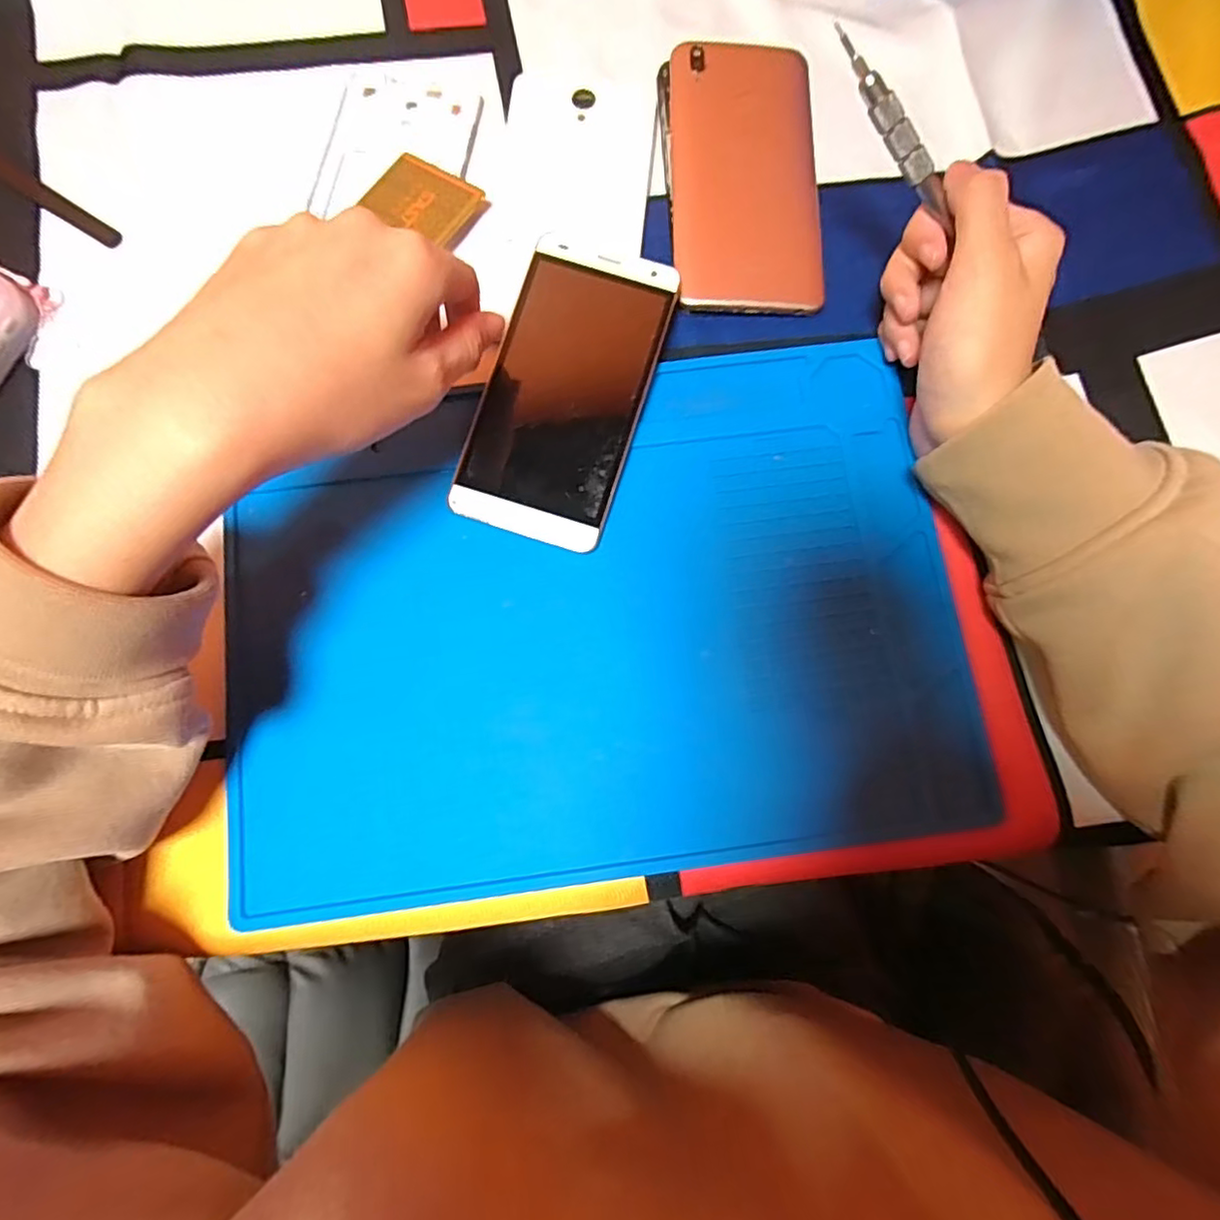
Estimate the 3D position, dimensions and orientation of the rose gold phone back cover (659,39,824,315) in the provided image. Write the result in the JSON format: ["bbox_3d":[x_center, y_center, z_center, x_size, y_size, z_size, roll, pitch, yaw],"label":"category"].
[{"bbox_3d":[0.069,-0.219,0.306,0.077,0.011,0.149,-4,80,-1],"label":"rose gold phone back cover"}]

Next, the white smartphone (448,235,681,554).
[{"bbox_3d":[-0.020,-0.102,0.280,0.071,0.014,0.140,17,80,3],"label":"white smartphone"}]

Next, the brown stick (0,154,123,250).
[{"bbox_3d":[-0.305,-0.222,0.306,0.132,0.013,0.013,34,81,5],"label":"brown stick"}]

